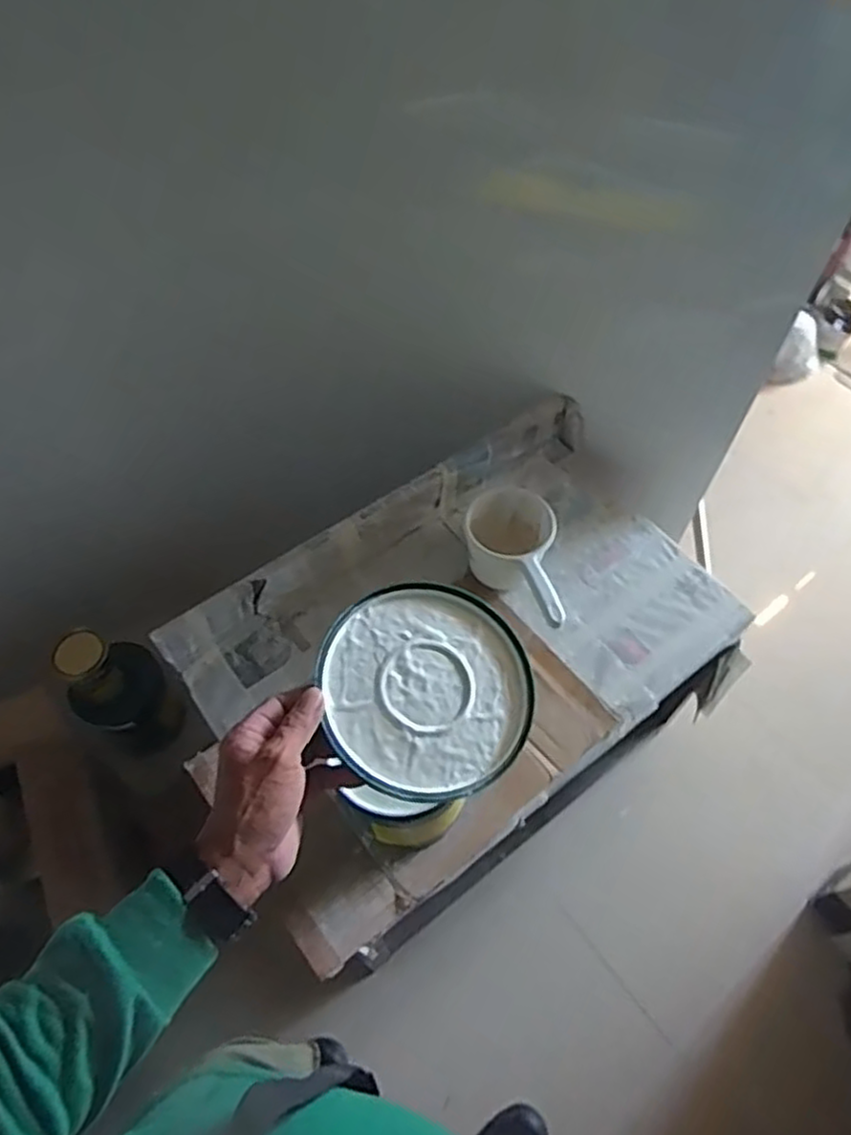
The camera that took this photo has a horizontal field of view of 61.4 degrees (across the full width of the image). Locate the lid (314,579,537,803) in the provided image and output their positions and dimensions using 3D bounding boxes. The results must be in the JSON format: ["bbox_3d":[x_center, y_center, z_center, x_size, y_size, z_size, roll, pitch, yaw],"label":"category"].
[{"bbox_3d":[0.001,0.092,0.560,0.165,0.007,0.162,4,65,-10],"label":"lid"}]

